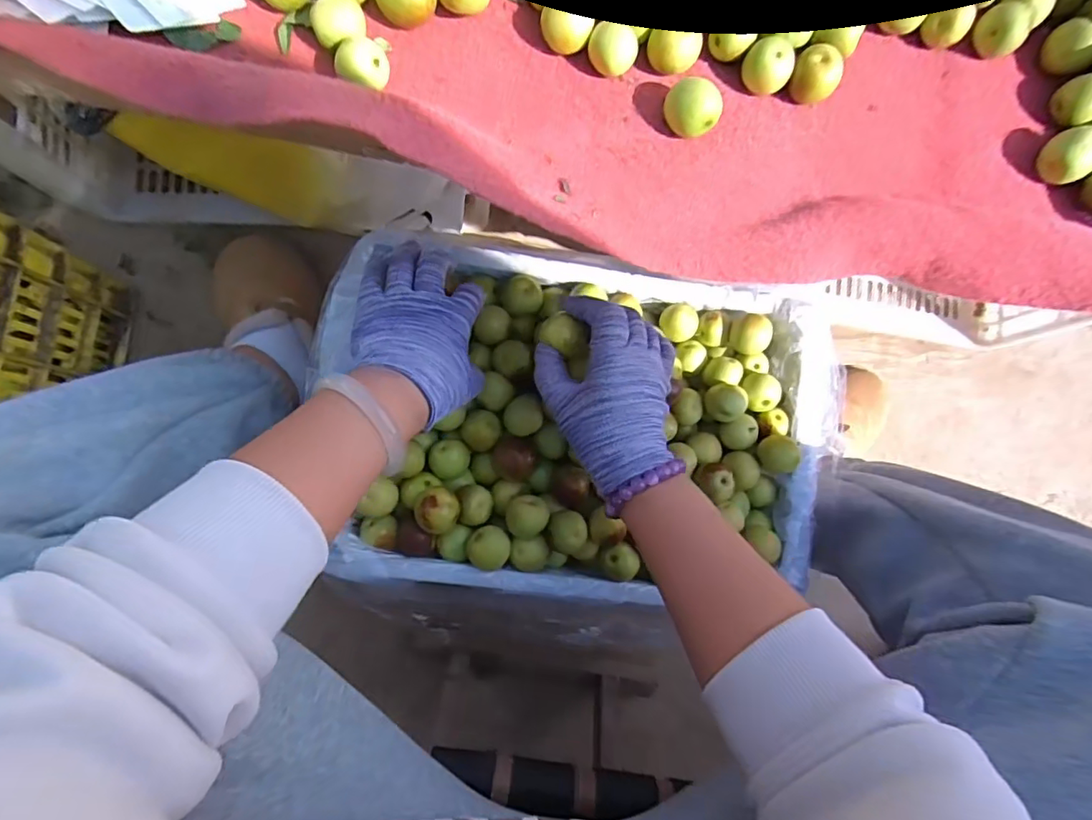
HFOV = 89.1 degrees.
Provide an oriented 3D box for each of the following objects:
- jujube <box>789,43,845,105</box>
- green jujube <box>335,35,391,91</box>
[{"bbox_3d":[0.179,-0.222,0.372,0.032,0.030,0.025,37,81,-2],"label":"jujube"},{"bbox_3d":[-0.112,-0.207,0.340,0.029,0.025,0.026,16,83,-5],"label":"green jujube"}]

